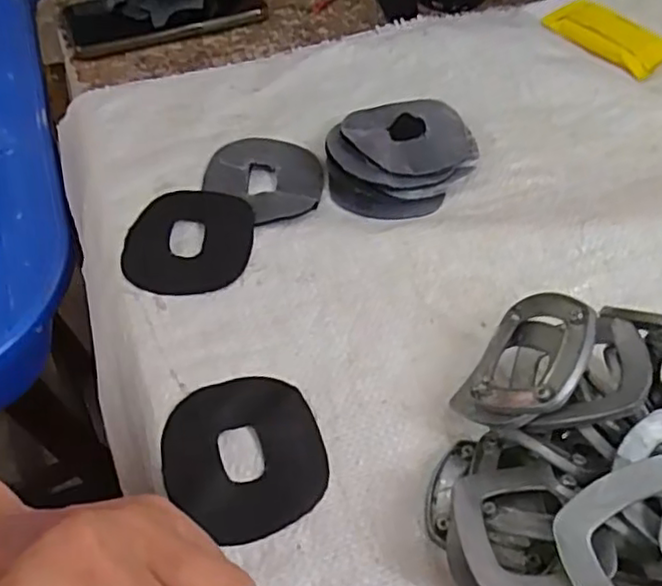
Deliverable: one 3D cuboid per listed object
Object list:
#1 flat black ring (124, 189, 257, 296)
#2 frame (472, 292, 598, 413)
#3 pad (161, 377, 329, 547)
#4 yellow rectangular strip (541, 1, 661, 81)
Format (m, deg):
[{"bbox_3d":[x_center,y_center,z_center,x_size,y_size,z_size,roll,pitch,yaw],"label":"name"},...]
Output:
[{"bbox_3d":[-0.086,-0.033,0.402,0.074,0.006,0.080,-1,52,1],"label":"flat black ring"},{"bbox_3d":[0.092,0.032,0.308,0.061,0.015,0.063,-11,45,52],"label":"frame"},{"bbox_3d":[-0.042,0.078,0.319,0.074,0.004,0.079,-16,53,-11],"label":"pad"},{"bbox_3d":[0.218,-0.204,0.523,0.058,0.005,0.096,-31,57,-20],"label":"yellow rectangular strip"}]

